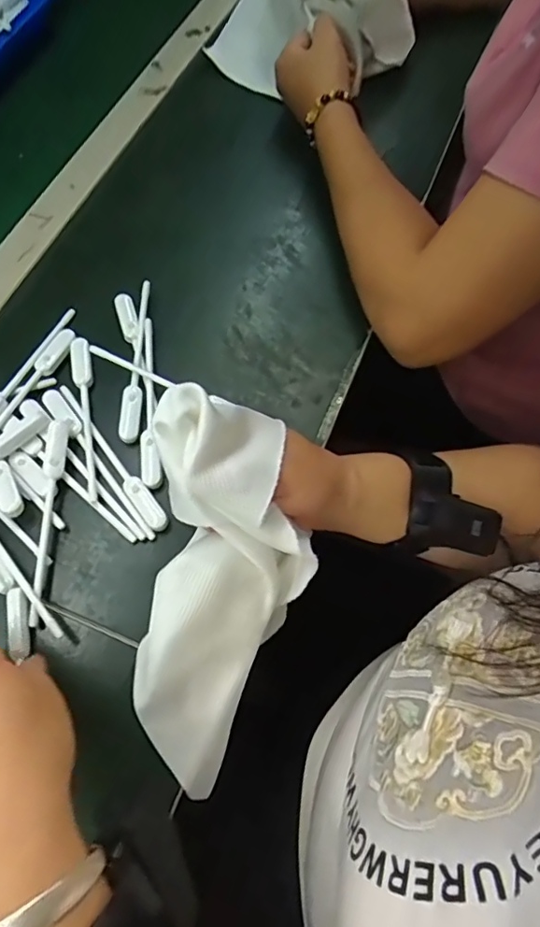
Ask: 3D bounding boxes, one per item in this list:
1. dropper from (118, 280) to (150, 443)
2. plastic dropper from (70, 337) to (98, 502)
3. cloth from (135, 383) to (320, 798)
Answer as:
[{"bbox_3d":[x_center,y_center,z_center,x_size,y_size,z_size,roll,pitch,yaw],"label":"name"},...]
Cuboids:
[{"bbox_3d":[-0.106,-0.082,0.425,0.017,0.011,0.141,1,66,-2],"label":"dropper"},{"bbox_3d":[-0.140,-0.038,0.405,0.017,0.009,0.135,-8,67,-6],"label":"plastic dropper"},{"bbox_3d":[-0.030,0.075,0.329,0.096,0.047,0.234,6,97,1],"label":"cloth"}]

